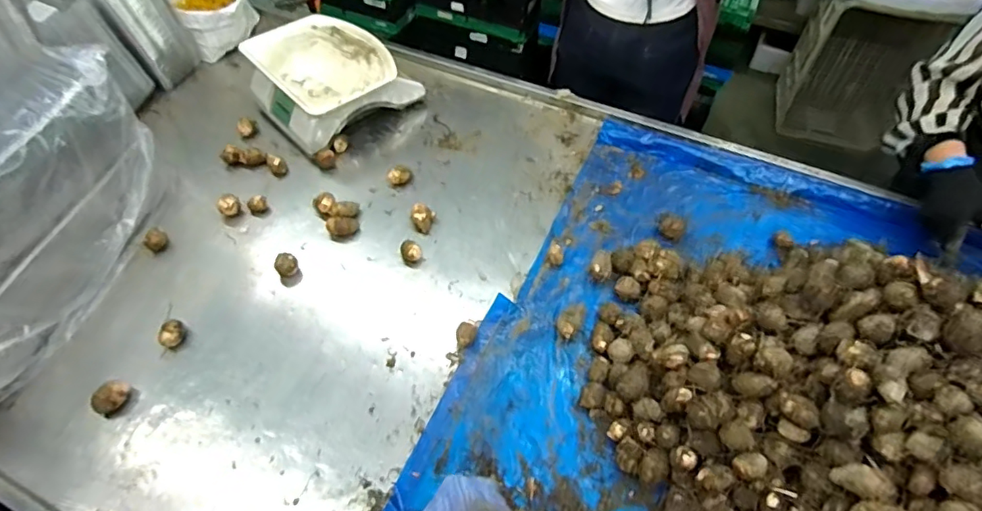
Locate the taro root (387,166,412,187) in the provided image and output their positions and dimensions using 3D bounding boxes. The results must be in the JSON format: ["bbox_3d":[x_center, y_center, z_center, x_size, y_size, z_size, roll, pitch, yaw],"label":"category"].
[{"bbox_3d":[-0.179,-0.159,1.051,0.045,0.028,0.043,-16,56,-13],"label":"taro root"}]

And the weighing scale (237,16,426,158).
[{"bbox_3d":[-0.332,-0.365,1.104,0.274,0.108,0.276,39,61,23],"label":"weighing scale"}]

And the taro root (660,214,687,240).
[{"bbox_3d":[0.327,-0.055,0.962,0.043,0.032,0.049,26,57,16],"label":"taro root"}]

